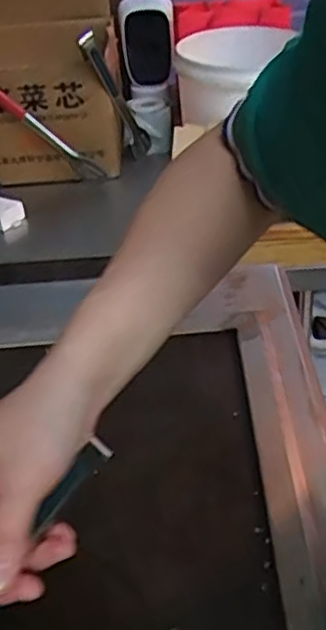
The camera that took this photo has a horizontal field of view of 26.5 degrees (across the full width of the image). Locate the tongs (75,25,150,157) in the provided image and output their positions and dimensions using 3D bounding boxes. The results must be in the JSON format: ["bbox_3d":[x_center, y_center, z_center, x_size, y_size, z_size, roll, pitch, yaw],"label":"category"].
[{"bbox_3d":[-0.081,-0.357,1.164,0.042,0.285,0.052,9,73,19],"label":"tongs"}]

